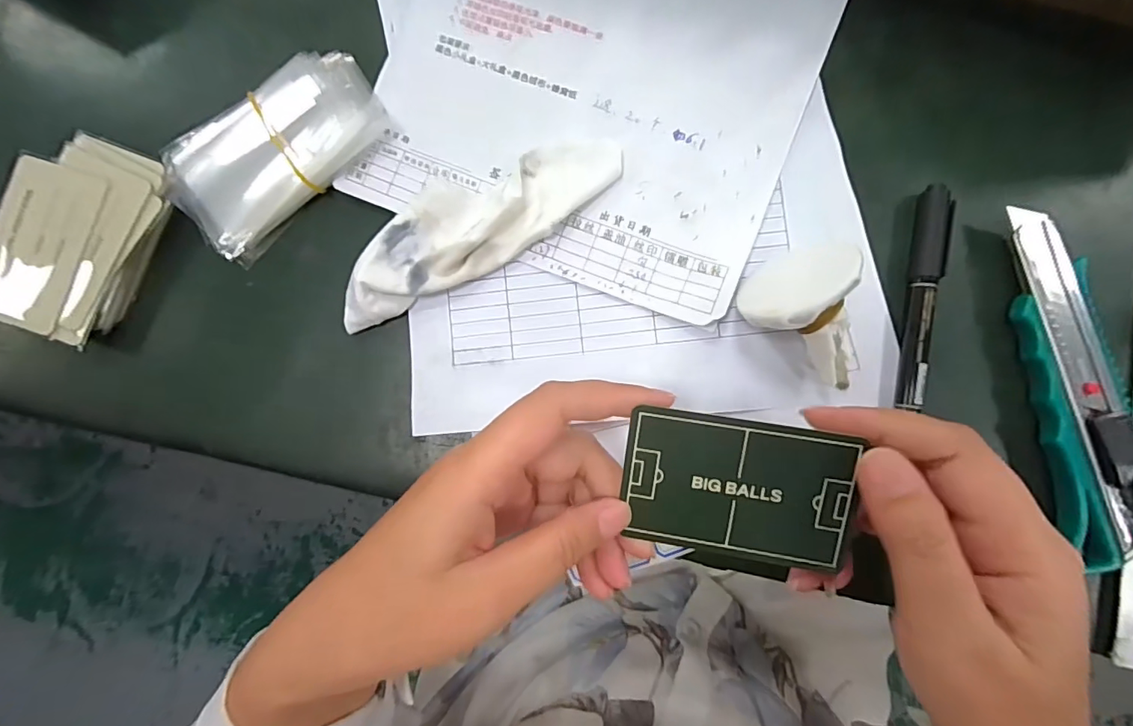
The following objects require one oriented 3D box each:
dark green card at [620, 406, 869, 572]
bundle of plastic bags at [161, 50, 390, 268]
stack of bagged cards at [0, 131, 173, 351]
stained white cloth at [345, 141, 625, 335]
[{"bbox_3d":[0.064,0.047,0.188,0.082,0.005,0.053,9,100,7],"label":"dark green card"},{"bbox_3d":[-0.149,-0.110,0.257,0.114,0.017,0.062,-41,84,1],"label":"bundle of plastic bags"},{"bbox_3d":[-0.260,-0.065,0.263,0.080,0.018,0.109,25,88,6],"label":"stack of bagged cards"},{"bbox_3d":[-0.044,-0.069,0.246,0.154,0.018,0.045,-25,85,2],"label":"stained white cloth"}]

